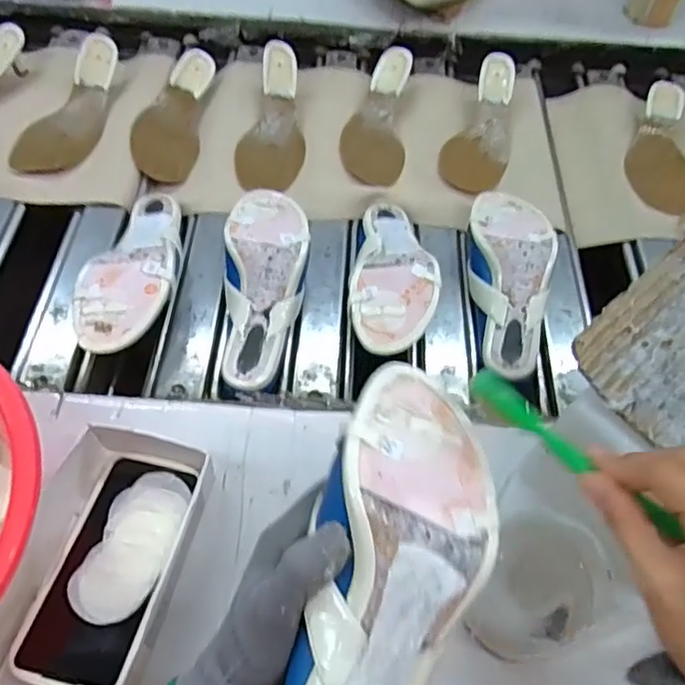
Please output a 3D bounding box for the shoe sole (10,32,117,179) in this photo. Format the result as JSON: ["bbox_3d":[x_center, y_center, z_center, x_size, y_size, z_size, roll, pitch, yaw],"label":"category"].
[{"bbox_3d":[-0.344,-0.303,0.770,0.069,0.034,0.223,15,70,7],"label":"shoe sole"}]

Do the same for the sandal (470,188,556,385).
[{"bbox_3d":[0.180,-0.071,0.635,0.084,0.052,0.232,4,68,-1],"label":"sandal"}]

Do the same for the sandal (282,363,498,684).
[{"bbox_3d":[0.025,0.118,0.295,0.084,0.038,0.222,15,69,7],"label":"sandal"}]

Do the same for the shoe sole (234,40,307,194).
[{"bbox_3d":[-0.087,-0.295,0.780,0.080,0.028,0.226,5,72,0],"label":"shoe sole"}]

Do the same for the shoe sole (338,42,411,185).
[{"bbox_3d":[0.049,-0.302,0.794,0.082,0.021,0.223,10,69,3],"label":"shoe sole"}]

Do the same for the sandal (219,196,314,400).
[{"bbox_3d":[-0.081,-0.058,0.608,0.084,0.049,0.228,4,73,-1],"label":"sandal"}]

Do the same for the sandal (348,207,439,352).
[{"bbox_3d":[0.052,-0.079,0.630,0.088,0.062,0.228,5,58,-2],"label":"sandal"}]

